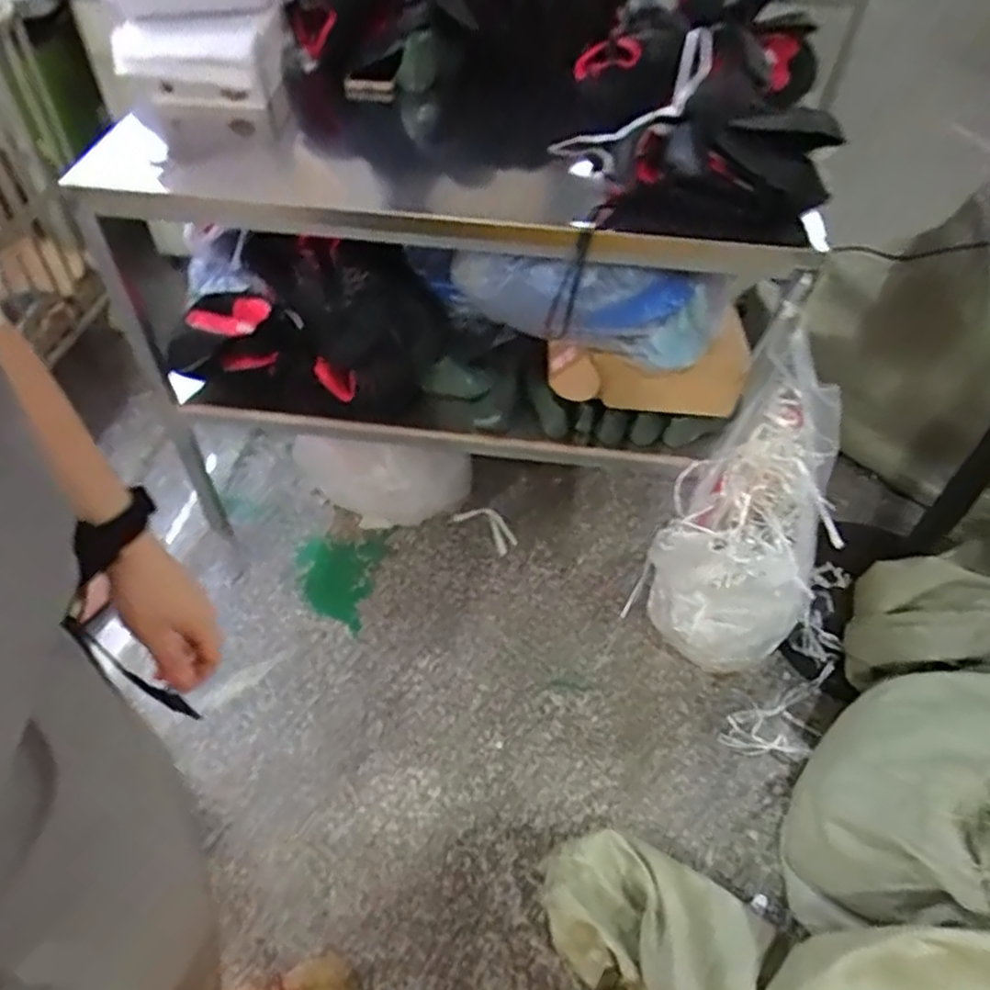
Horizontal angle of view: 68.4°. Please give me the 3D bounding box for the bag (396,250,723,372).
[{"bbox_3d":[0.093,-0.259,1.021,0.435,0.155,0.107,16,51,11],"label":"bag"}]

